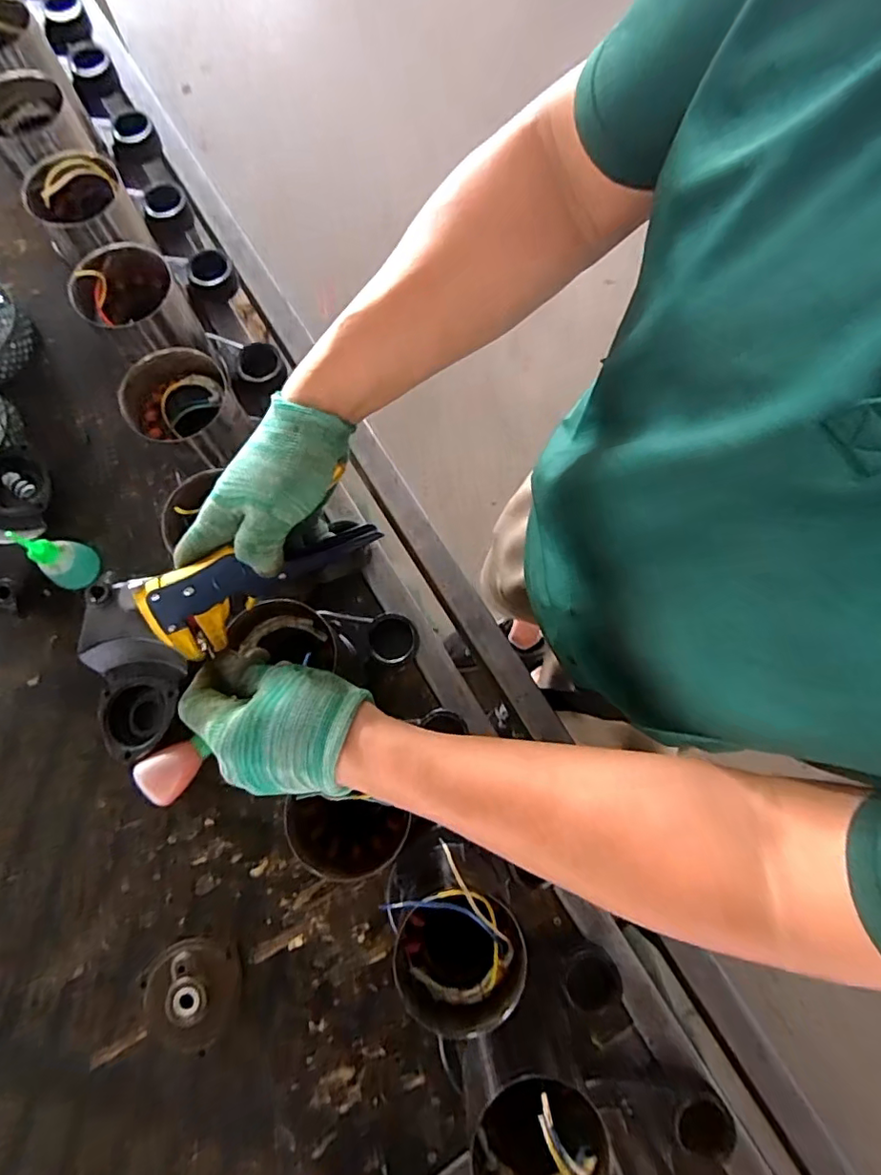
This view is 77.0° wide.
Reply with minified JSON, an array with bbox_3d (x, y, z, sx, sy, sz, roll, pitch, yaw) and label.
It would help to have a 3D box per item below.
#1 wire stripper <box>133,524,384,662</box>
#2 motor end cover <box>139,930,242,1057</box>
[{"bbox_3d":[-0.129,-0.017,0.399,0.162,0.025,0.067,-37,124,-11],"label":"wire stripper"},{"bbox_3d":[-0.232,0.377,0.517,0.087,0.015,0.094,44,79,8],"label":"motor end cover"}]

